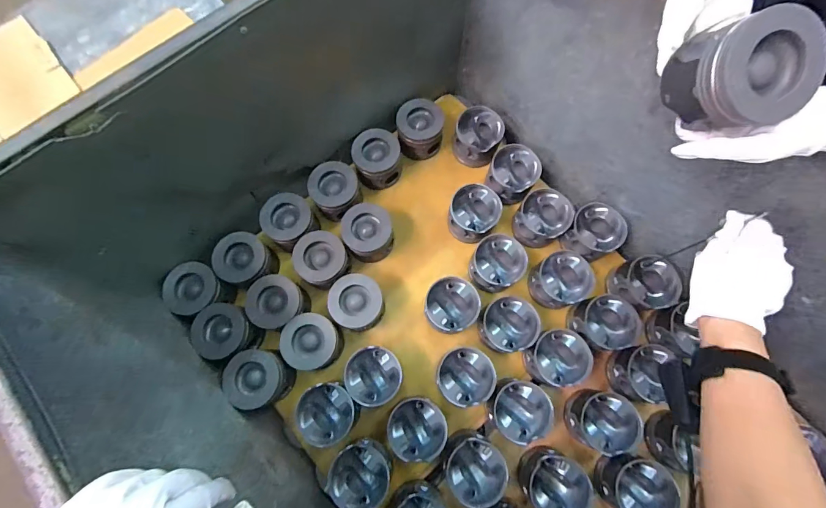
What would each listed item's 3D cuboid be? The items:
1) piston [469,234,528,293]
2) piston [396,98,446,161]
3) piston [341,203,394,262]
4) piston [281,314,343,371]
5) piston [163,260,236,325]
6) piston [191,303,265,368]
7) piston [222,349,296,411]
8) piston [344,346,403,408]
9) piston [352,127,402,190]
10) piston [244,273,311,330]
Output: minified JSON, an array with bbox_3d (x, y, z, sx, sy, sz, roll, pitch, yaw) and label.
[{"bbox_3d":[0.149,0.017,0.662,0.087,0.056,0.092,0,75,1],"label":"piston"},{"bbox_3d":[0.014,-0.238,0.732,0.085,0.079,0.079,0,75,1],"label":"piston"},{"bbox_3d":[-0.079,-0.035,0.688,0.092,0.087,0.089,0,75,1],"label":"piston"},{"bbox_3d":[-0.166,0.148,0.636,0.084,0.075,0.085,0,75,1],"label":"piston"},{"bbox_3d":[-0.363,0.060,0.649,0.099,0.062,0.095,-25,76,-5],"label":"piston"},{"bbox_3d":[-0.311,0.131,0.633,0.090,0.067,0.097,0,75,1],"label":"piston"},{"bbox_3d":[-0.252,0.203,0.618,0.093,0.071,0.087,0,75,1],"label":"piston"},{"bbox_3d":[-0.061,0.198,0.620,0.085,0.073,0.088,0,75,1],"label":"piston"},{"bbox_3d":[-0.066,-0.180,0.724,0.092,0.073,0.093,0,75,1],"label":"piston"},{"bbox_3d":[-0.233,0.086,0.652,0.092,0.084,0.086,0,75,1],"label":"piston"}]

